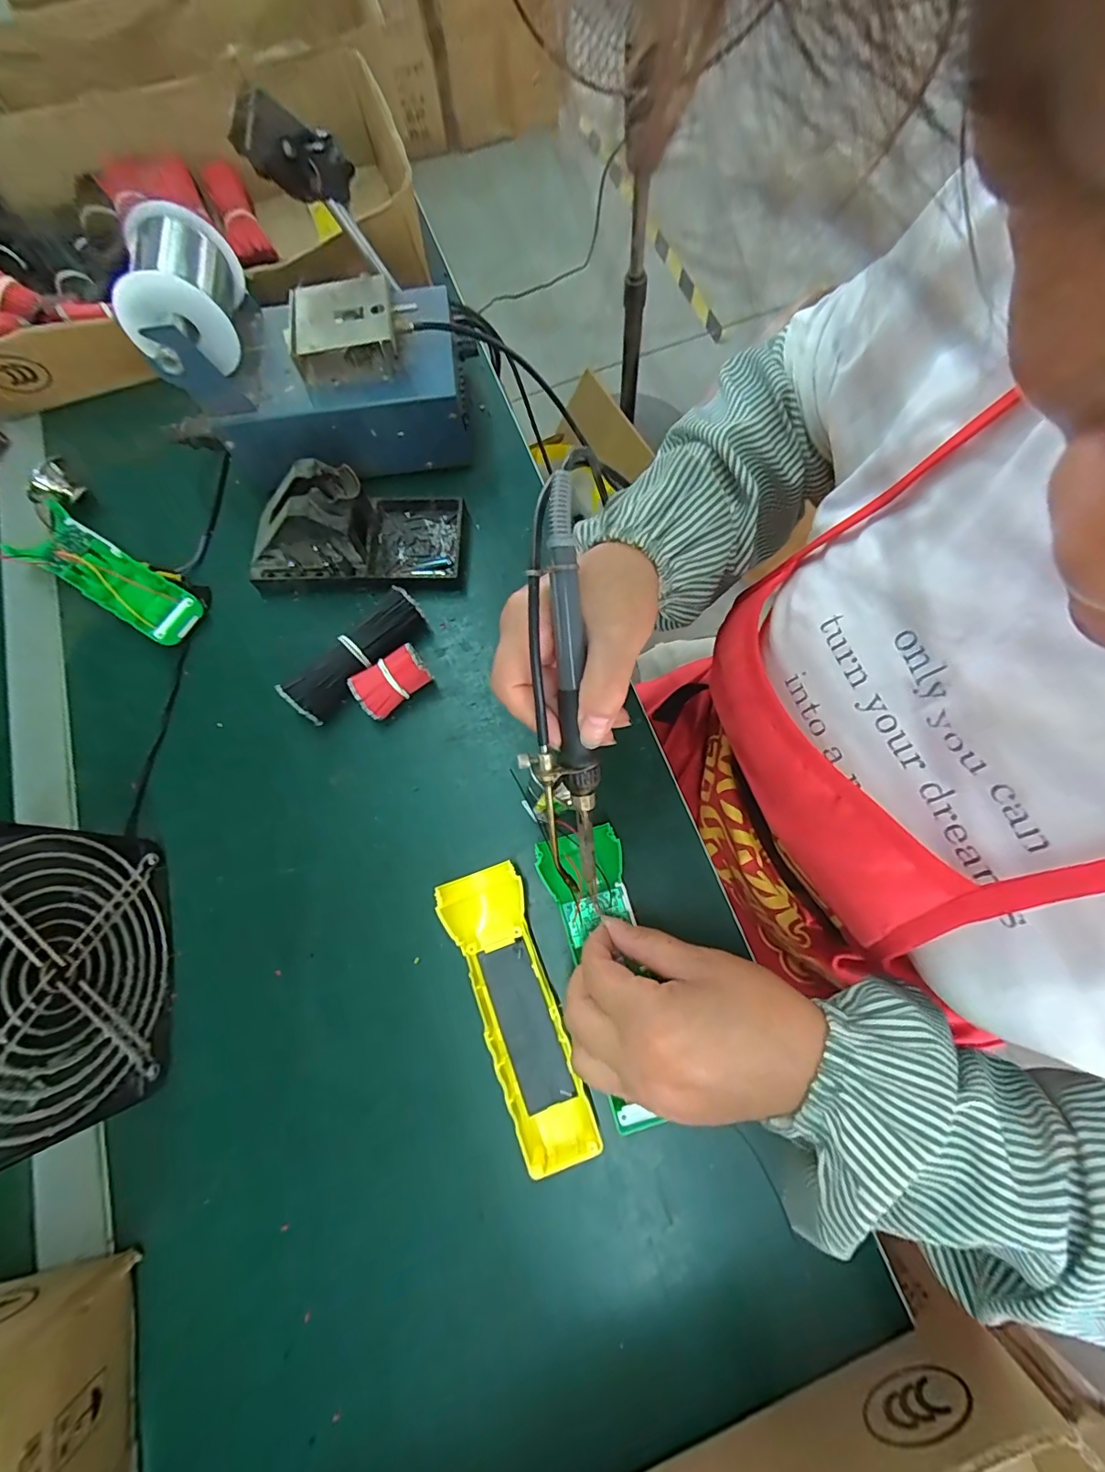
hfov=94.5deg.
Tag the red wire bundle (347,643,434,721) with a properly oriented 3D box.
[{"bbox_3d":[-0.113,-0.038,0.357,0.050,0.029,0.030,-39,76,-11],"label":"red wire bundle"}]

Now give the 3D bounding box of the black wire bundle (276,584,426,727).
[{"bbox_3d":[-0.138,-0.056,0.362,0.030,0.034,0.108,43,78,13],"label":"black wire bundle"}]

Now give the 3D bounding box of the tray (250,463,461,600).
[{"bbox_3d":[-0.147,-0.154,0.372,0.151,0.073,0.075,-2,72,0],"label":"tray"}]

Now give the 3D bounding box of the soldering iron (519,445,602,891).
[{"bbox_3d":[0.003,-0.019,0.248,0.038,0.027,0.209,-5,105,-1],"label":"soldering iron"}]

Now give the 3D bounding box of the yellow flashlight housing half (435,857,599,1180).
[{"bbox_3d":[-0.021,0.158,0.300,0.047,0.024,0.160,-20,73,-5],"label":"yellow flashlight housing half"}]

